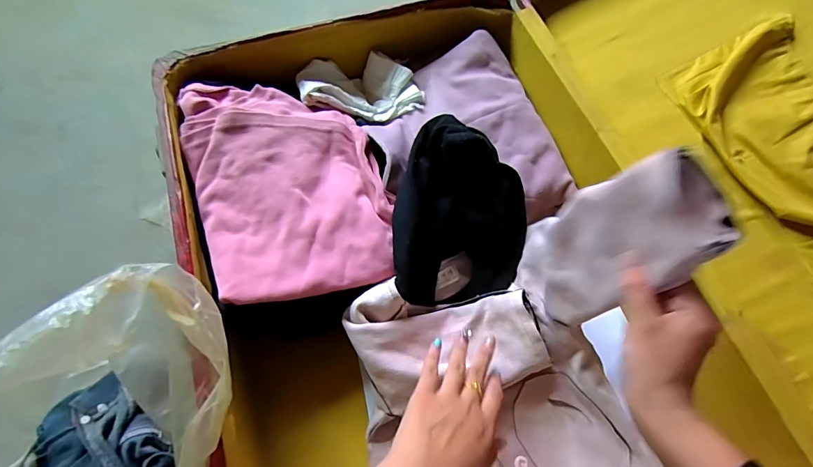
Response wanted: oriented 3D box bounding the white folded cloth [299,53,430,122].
[{"bbox_3d":[-0.067,-0.207,0.587,0.164,0.061,0.108,-12,66,-7],"label":"white folded cloth"}]

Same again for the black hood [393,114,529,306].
[{"bbox_3d":[0.062,-0.030,0.481,0.158,0.134,0.200,-3,66,-3],"label":"black hood"}]

